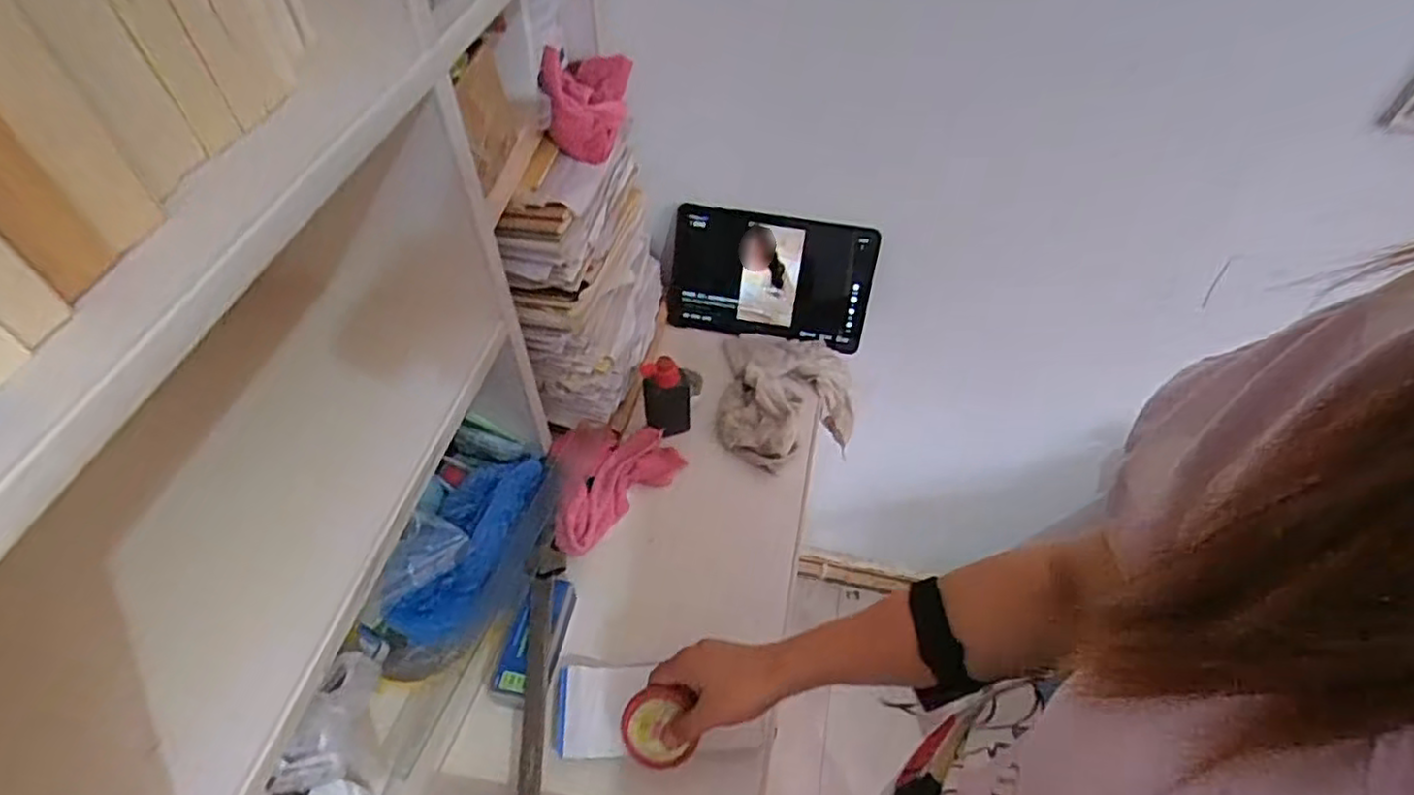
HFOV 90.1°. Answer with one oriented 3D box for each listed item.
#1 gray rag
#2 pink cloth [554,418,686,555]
[{"bbox_3d":[0.096,0.011,0.850,0.164,0.094,0.191,5,52,3],"label":"gray rag"},{"bbox_3d":[-0.116,0.086,0.769,0.102,0.055,0.163,38,60,25],"label":"pink cloth"}]

